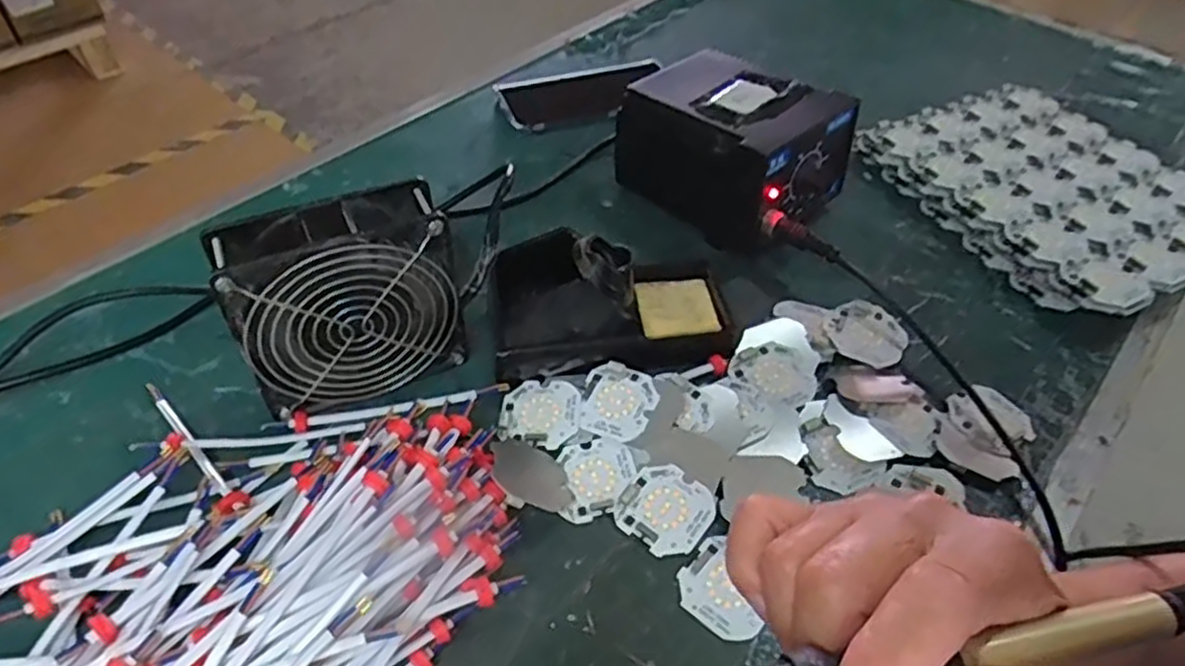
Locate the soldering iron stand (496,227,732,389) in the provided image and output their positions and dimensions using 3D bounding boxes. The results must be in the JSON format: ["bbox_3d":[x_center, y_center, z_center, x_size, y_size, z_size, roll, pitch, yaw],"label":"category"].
[{"bbox_3d":[0.012,-0.023,0.460,0.147,0.068,0.078,-4,48,-7],"label":"soldering iron stand"}]

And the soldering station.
[{"bbox_3d":[0.107,-0.143,0.569,0.143,0.094,0.109,37,56,27],"label":"soldering station"}]

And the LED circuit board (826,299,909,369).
[{"bbox_3d":[0.180,0.001,0.488,0.050,0.008,0.044,29,60,16],"label":"LED circuit board"}]

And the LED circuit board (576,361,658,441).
[{"bbox_3d":[0.014,0.041,0.440,0.042,0.005,0.046,11,57,16],"label":"LED circuit board"}]

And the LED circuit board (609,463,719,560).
[{"bbox_3d":[0.040,0.095,0.401,0.047,0.004,0.046,34,63,20],"label":"LED circuit board"}]

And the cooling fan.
[{"bbox_3d":[-0.139,-0.014,0.422,0.117,0.123,0.049,-19,51,-20],"label":"cooling fan"}]

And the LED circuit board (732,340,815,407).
[{"bbox_3d":[0.115,0.023,0.464,0.050,0.008,0.043,37,56,27],"label":"LED circuit board"}]

